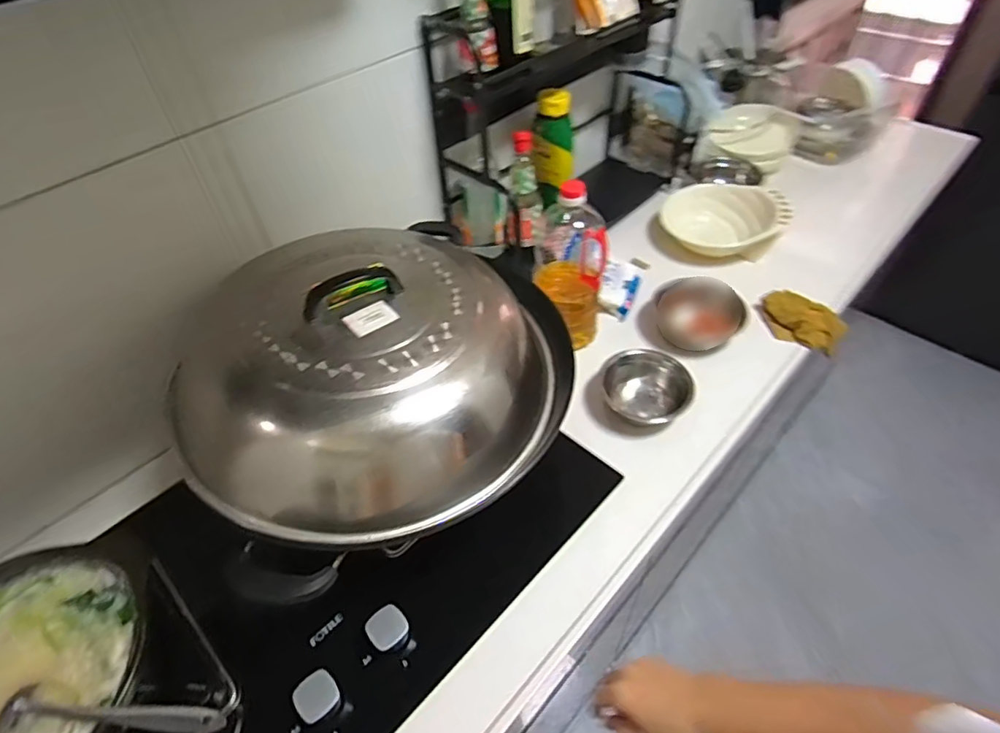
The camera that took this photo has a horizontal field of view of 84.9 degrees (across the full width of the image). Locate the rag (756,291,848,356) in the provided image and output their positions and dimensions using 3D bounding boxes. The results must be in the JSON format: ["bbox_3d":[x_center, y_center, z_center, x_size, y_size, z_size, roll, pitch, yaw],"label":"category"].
[{"bbox_3d":[0.491,-0.072,0.901,0.135,0.048,0.080,39,95,32],"label":"rag"}]

